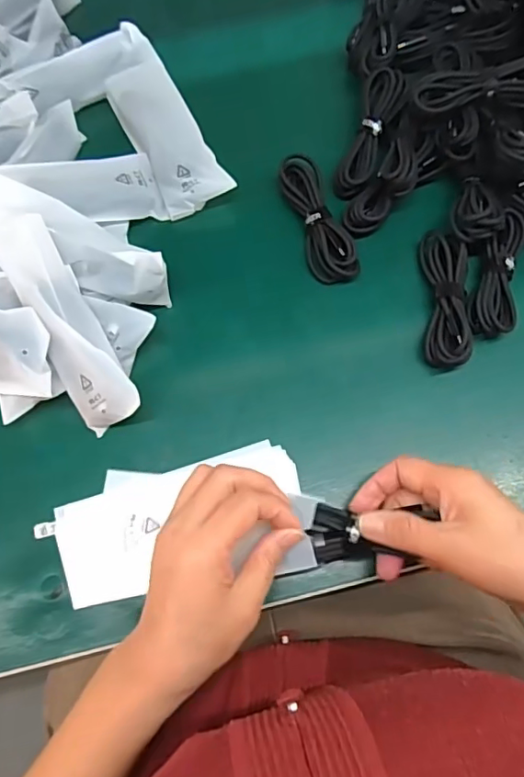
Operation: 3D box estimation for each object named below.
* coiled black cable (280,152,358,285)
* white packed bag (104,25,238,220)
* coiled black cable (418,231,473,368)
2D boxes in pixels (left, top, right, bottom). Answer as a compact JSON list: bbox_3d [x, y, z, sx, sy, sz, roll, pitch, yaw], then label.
[{"bbox_3d":[0.046,-0.138,0.446,0.034,0.023,0.114,-17,75,-4],"label":"coiled black cable"},{"bbox_3d":[-0.088,-0.231,0.469,0.056,0.017,0.177,-25,76,-6],"label":"white packed bag"},{"bbox_3d":[0.142,-0.070,0.418,0.031,0.028,0.111,2,75,1],"label":"coiled black cable"}]

